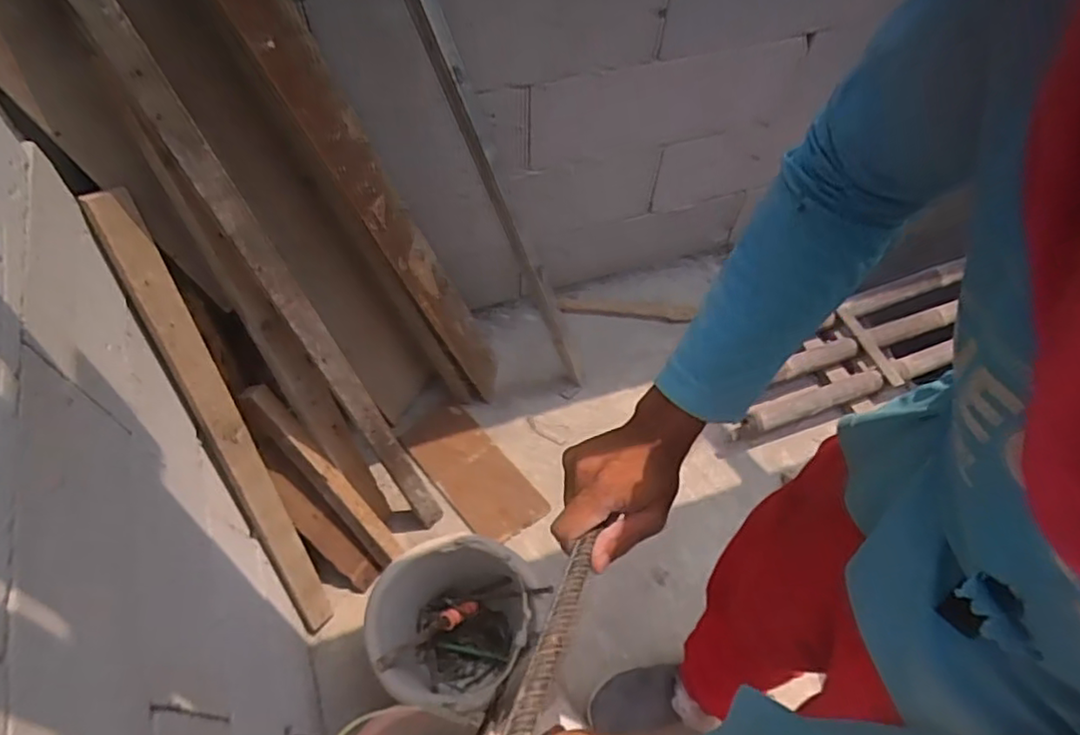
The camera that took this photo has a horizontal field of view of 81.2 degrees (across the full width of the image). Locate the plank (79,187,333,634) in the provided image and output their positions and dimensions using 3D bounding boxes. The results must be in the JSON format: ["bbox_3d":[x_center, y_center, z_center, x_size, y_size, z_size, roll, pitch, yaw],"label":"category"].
[{"bbox_3d":[-0.484,0.128,0.991,0.057,0.819,0.053,-18,32,-13],"label":"plank"}]

